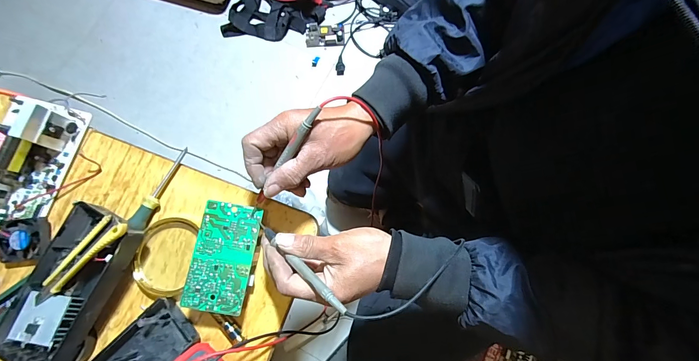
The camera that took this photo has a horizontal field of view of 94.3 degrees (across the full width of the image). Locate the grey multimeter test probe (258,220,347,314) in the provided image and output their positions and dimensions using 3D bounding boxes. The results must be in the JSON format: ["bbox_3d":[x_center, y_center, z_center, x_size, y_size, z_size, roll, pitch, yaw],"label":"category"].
[{"bbox_3d":[-0.054,0.081,0.320,0.146,0.008,0.011,35,79,34],"label":"grey multimeter test probe"}]

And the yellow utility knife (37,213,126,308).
[{"bbox_3d":[-0.284,0.084,0.339,0.127,0.009,0.024,-42,79,5],"label":"yellow utility knife"}]

